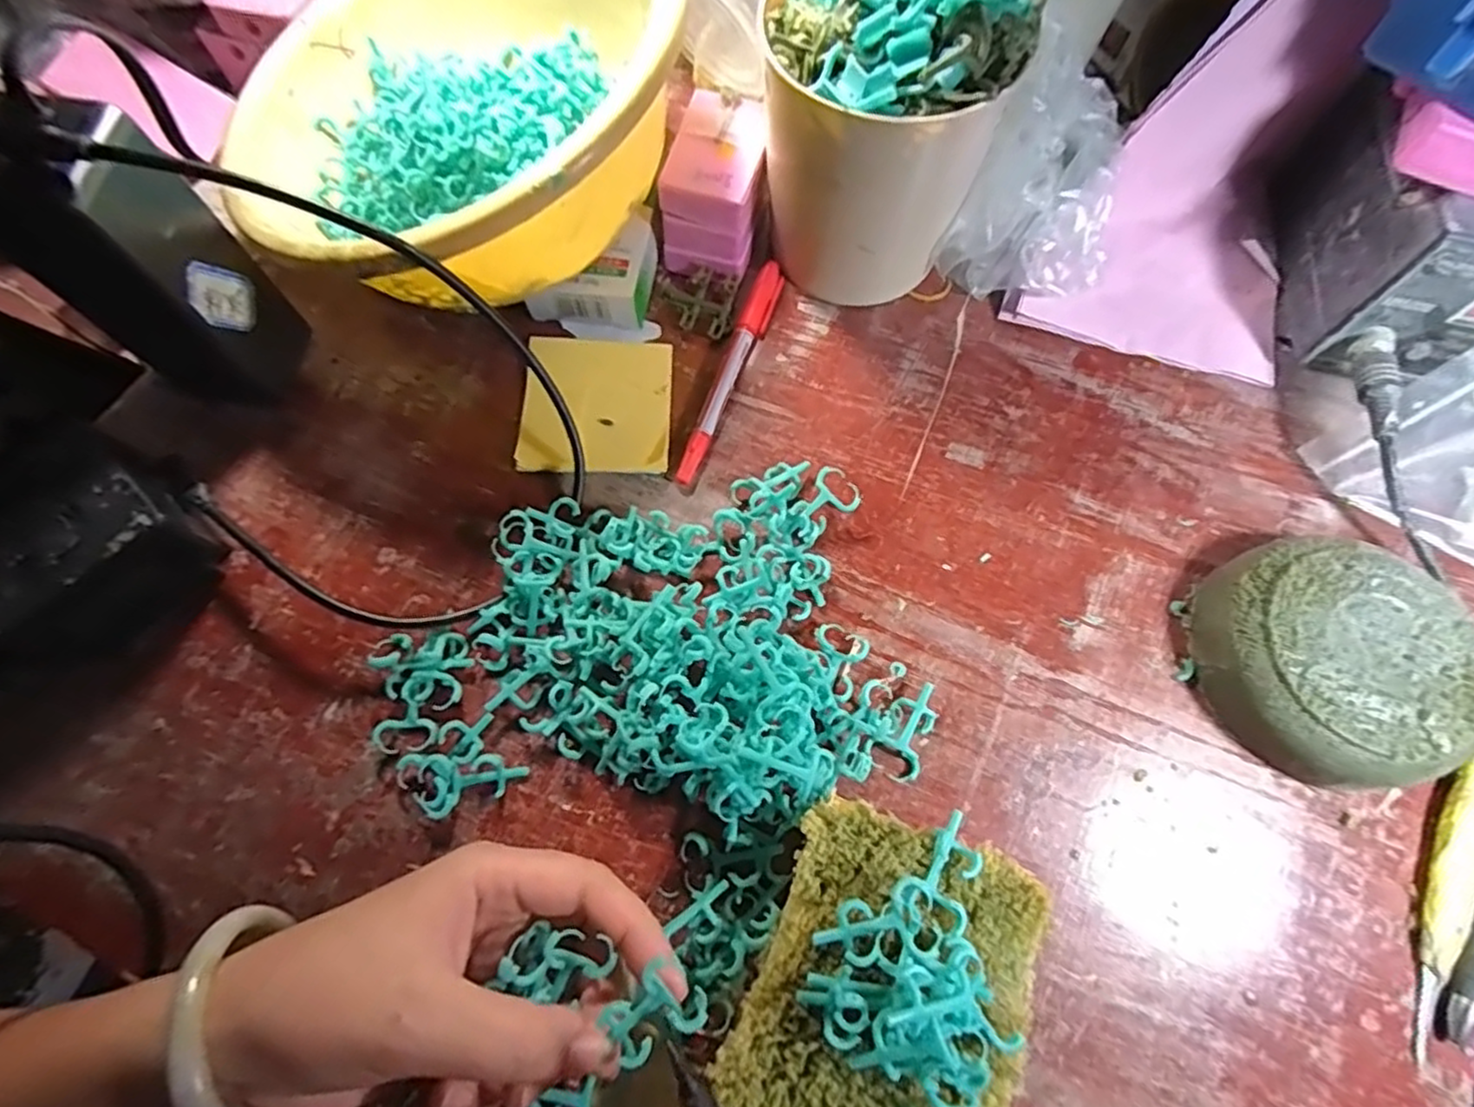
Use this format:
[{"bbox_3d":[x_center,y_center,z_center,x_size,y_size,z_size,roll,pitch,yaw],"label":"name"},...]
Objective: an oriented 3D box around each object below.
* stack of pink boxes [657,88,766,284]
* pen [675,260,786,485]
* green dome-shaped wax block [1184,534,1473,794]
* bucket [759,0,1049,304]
[{"bbox_3d":[-0.011,-0.193,0.362,0.046,0.056,0.070,11,70,3],"label":"stack of pink boxes"},{"bbox_3d":[-0.003,-0.097,0.355,0.014,0.011,0.137,20,71,6],"label":"pen"},{"bbox_3d":[0.256,0.045,0.293,0.098,0.037,0.094,37,74,12],"label":"green dome-shaped wax block"},{"bbox_3d":[0.064,-0.195,0.318,0.103,0.149,0.088,11,70,3],"label":"bucket"}]

